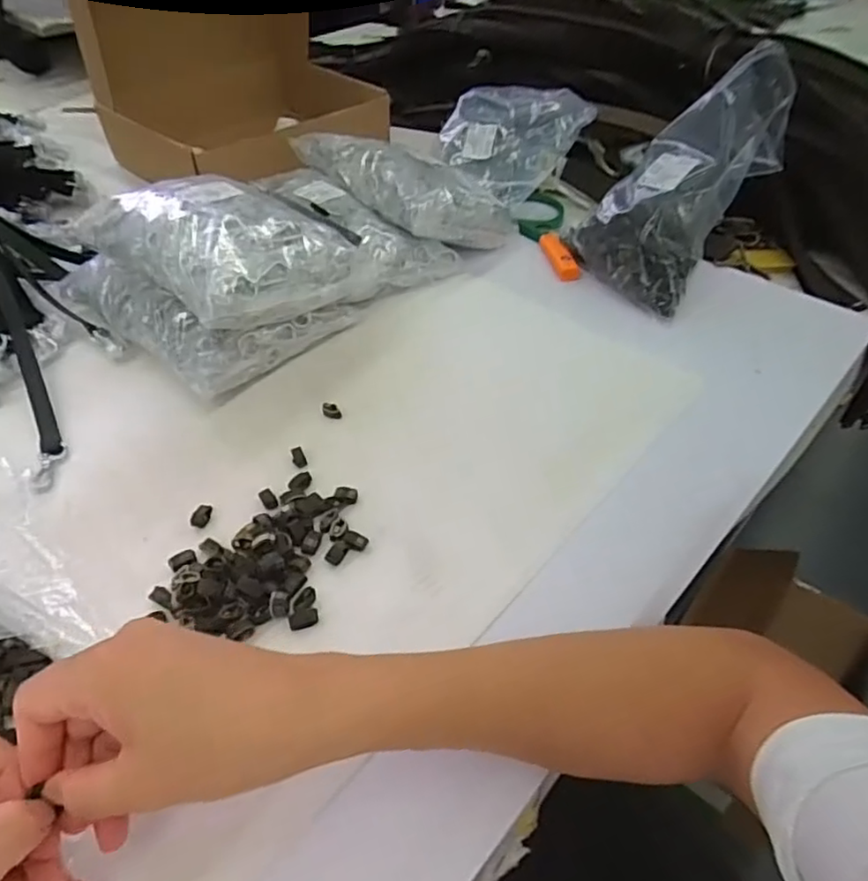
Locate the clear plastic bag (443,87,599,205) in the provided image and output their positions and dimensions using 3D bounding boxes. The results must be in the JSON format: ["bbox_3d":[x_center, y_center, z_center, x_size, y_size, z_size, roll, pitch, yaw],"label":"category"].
[{"bbox_3d":[0.102,-0.410,0.831,0.159,0.092,0.203,-25,53,-21],"label":"clear plastic bag"}]

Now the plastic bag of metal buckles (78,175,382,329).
[{"bbox_3d":[-0.196,-0.196,0.588,0.228,0.083,0.186,36,57,28],"label":"plastic bag of metal buckles"}]

